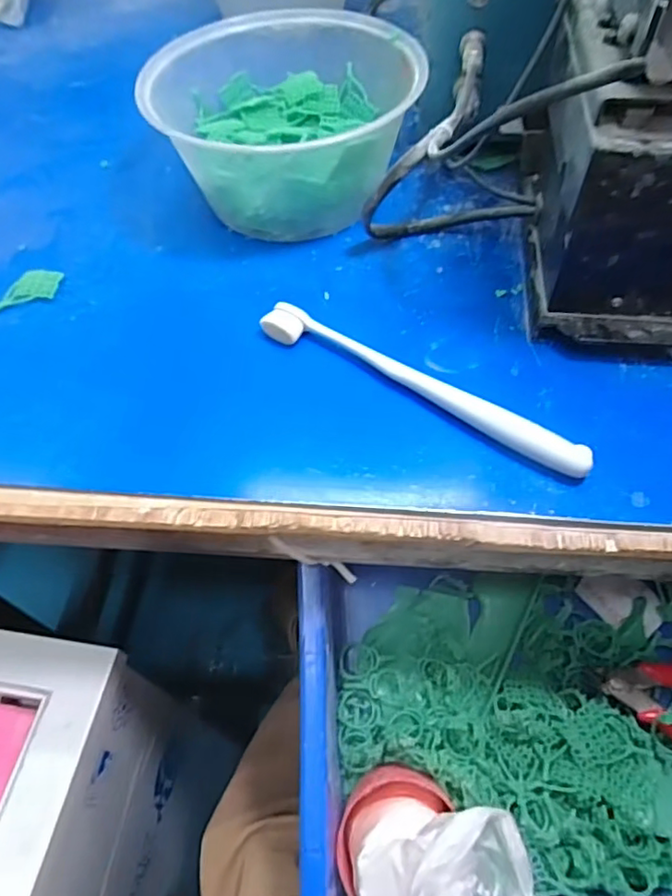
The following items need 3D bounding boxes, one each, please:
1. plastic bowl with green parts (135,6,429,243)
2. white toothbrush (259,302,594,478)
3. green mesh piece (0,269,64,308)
[{"bbox_3d":[-0.031,-0.206,0.384,0.146,0.074,0.151,-2,57,2],"label":"plastic bowl with green parts"},{"bbox_3d":[0.040,-0.032,0.302,0.181,0.012,0.020,28,63,20],"label":"white toothbrush"},{"bbox_3d":[-0.191,-0.098,0.365,0.043,0.005,0.030,-15,57,-6],"label":"green mesh piece"}]

